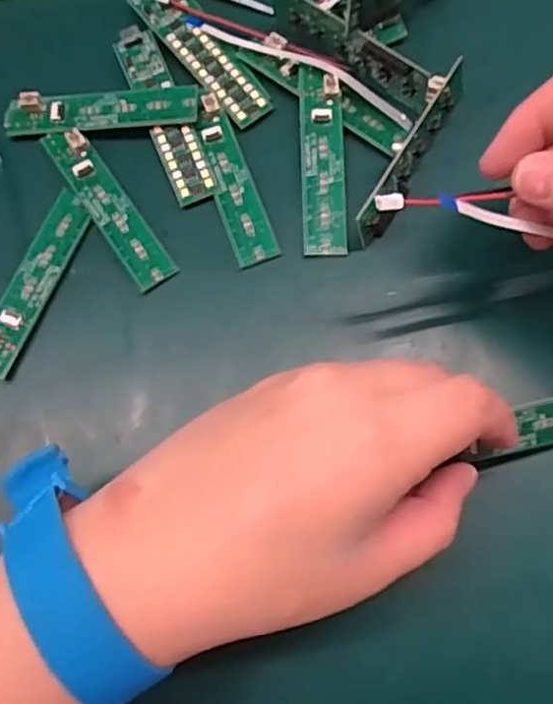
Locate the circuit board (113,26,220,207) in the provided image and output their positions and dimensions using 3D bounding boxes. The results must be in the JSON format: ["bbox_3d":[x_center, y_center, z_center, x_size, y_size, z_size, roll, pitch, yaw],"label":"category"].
[{"bbox_3d":[-0.047,-0.102,0.275,0.018,0.004,0.084,-23,77,-5],"label":"circuit board"}]

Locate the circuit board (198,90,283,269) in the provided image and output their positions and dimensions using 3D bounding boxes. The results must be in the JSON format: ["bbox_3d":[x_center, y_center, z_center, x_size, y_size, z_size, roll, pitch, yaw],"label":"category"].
[{"bbox_3d":[-0.019,-0.073,0.267,0.017,0.006,0.077,-20,77,-4],"label":"circuit board"}]

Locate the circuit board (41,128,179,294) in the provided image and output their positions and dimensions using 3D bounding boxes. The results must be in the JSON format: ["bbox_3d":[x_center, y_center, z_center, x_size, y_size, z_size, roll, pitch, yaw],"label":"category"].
[{"bbox_3d":[-0.069,-0.060,0.265,0.017,0.005,0.080,-34,78,-7],"label":"circuit board"}]

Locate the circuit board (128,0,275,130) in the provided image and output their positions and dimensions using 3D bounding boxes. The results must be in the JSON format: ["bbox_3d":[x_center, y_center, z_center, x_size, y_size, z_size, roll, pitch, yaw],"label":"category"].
[{"bbox_3d":[-0.033,-0.133,0.281,0.022,0.004,0.083,-37,79,-8],"label":"circuit board"}]

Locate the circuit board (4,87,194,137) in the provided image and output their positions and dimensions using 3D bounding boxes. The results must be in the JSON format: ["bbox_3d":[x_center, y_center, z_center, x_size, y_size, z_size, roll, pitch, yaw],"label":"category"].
[{"bbox_3d":[-0.074,-0.102,0.273,0.082,0.006,0.018,-3,76,0],"label":"circuit board"}]

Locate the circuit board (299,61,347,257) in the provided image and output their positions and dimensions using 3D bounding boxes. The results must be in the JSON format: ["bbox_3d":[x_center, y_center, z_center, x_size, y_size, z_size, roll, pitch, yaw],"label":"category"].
[{"bbox_3d":[0.019,-0.080,0.266,0.018,0.007,0.081,-1,81,-3],"label":"circuit board"}]

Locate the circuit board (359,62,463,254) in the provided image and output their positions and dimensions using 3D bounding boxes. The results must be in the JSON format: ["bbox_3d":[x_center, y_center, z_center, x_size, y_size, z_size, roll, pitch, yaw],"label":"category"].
[{"bbox_3d":[0.055,-0.080,0.261,0.005,0.021,0.078,27,81,33],"label":"circuit board"}]

